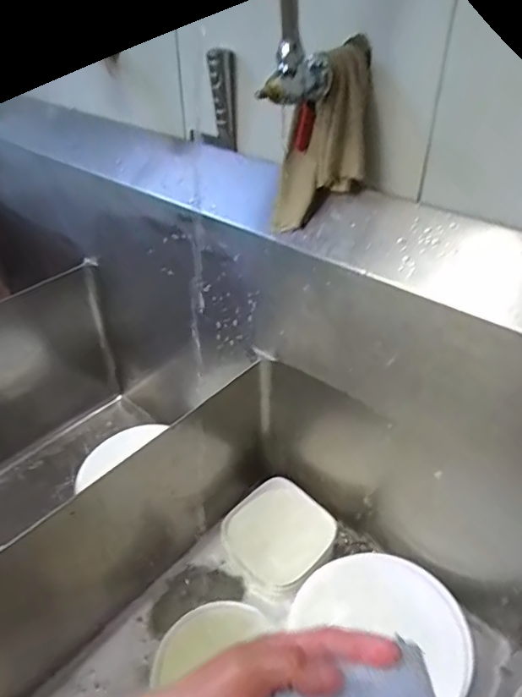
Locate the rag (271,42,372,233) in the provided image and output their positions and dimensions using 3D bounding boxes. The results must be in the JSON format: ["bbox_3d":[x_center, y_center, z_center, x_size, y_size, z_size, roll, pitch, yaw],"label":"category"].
[{"bbox_3d":[0.080,-0.236,0.606,0.098,0.213,0.053,18,37,-13],"label":"rag"}]

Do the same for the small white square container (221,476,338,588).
[{"bbox_3d":[0.025,0.289,0.801,0.156,0.050,0.146,-28,47,-30],"label":"small white square container"}]

